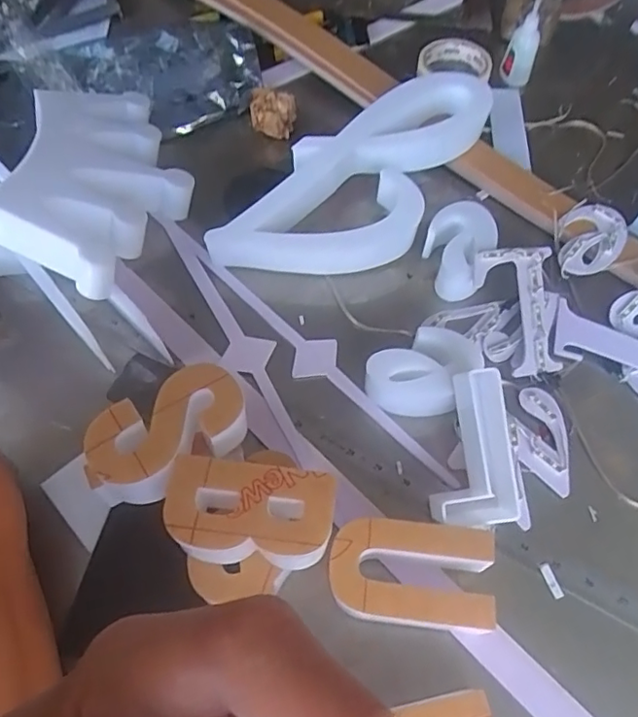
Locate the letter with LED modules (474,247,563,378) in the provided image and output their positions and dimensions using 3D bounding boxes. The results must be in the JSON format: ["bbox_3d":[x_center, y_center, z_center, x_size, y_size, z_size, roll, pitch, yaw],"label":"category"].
[{"bbox_3d":[0.184,-0.044,0.515,0.075,0.022,0.117,-7,75,-4],"label":"letter with LED modules"}]

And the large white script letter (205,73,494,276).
[{"bbox_3d":[0.049,-0.177,0.584,0.135,0.070,0.307,36,66,19],"label":"large white script letter"}]

